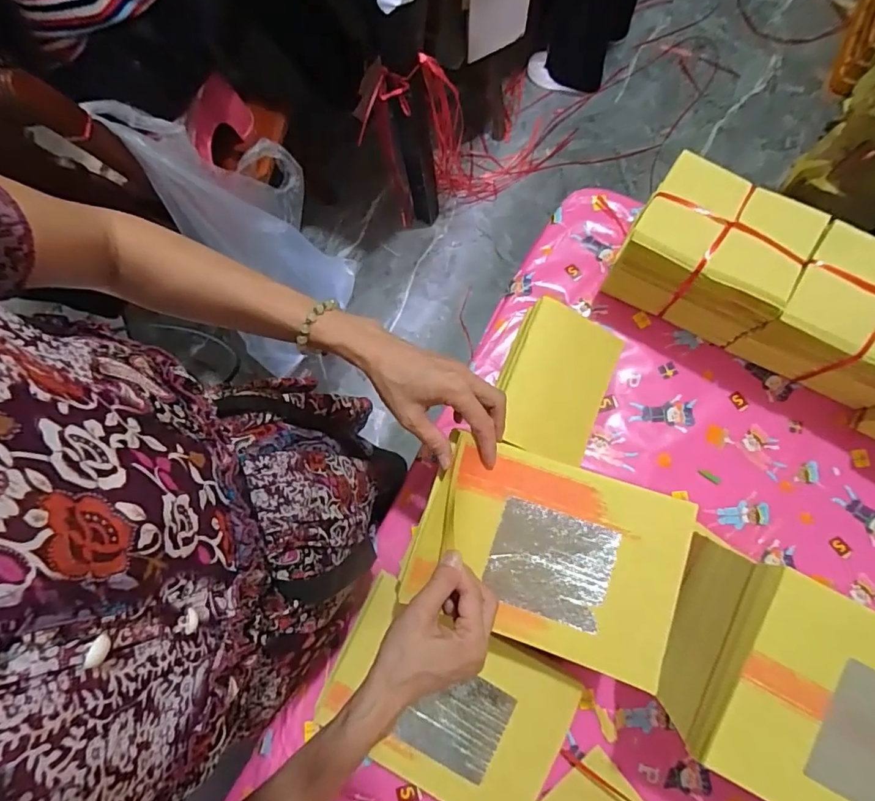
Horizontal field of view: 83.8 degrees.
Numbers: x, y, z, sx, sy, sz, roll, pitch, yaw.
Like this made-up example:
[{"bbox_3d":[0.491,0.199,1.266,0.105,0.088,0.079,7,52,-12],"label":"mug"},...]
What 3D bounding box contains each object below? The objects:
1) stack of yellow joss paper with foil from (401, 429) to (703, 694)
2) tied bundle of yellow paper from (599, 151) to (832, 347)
[{"bbox_3d":[0.099,0.135,0.431,0.229,0.034,0.160,18,79,5],"label":"stack of yellow joss paper with foil"},{"bbox_3d":[0.305,-0.164,0.566,0.163,0.139,0.120,28,81,9],"label":"tied bundle of yellow paper"}]

